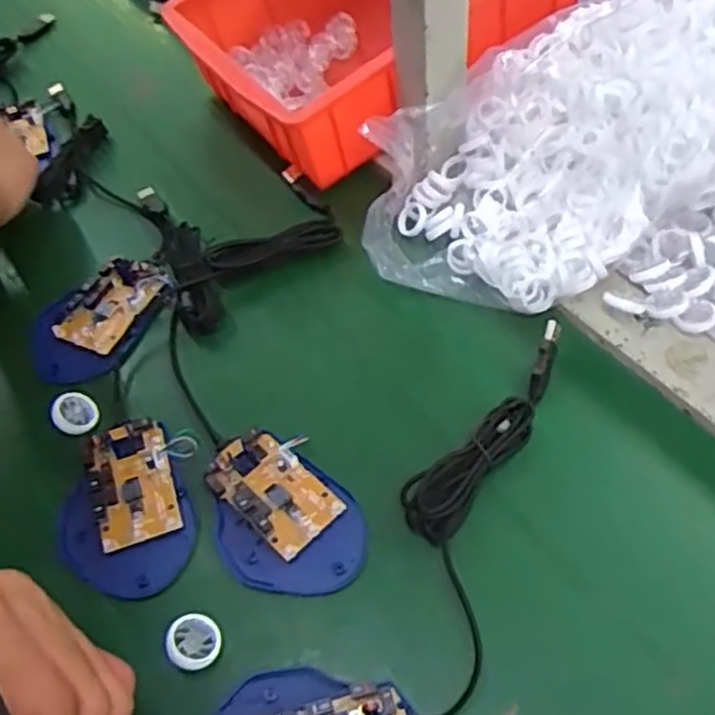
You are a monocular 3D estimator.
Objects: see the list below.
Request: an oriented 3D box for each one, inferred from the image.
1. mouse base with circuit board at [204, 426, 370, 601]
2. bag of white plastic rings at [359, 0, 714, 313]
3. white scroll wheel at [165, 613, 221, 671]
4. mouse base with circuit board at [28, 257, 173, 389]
[{"bbox_3d":[-0.045,0.087,0.419,0.072,0.014,0.105,-33,57,-18],"label":"mouse base with circuit board"},{"bbox_3d":[0.155,-0.153,0.520,0.317,0.105,0.183,-21,54,-10],"label":"bag of white plastic rings"},{"bbox_3d":[-0.082,0.144,0.378,0.026,0.014,0.026,-3,53,4],"label":"white scroll wheel"},{"bbox_3d":[-0.176,-0.026,0.517,0.105,0.020,0.063,-38,59,-21],"label":"mouse base with circuit board"}]

